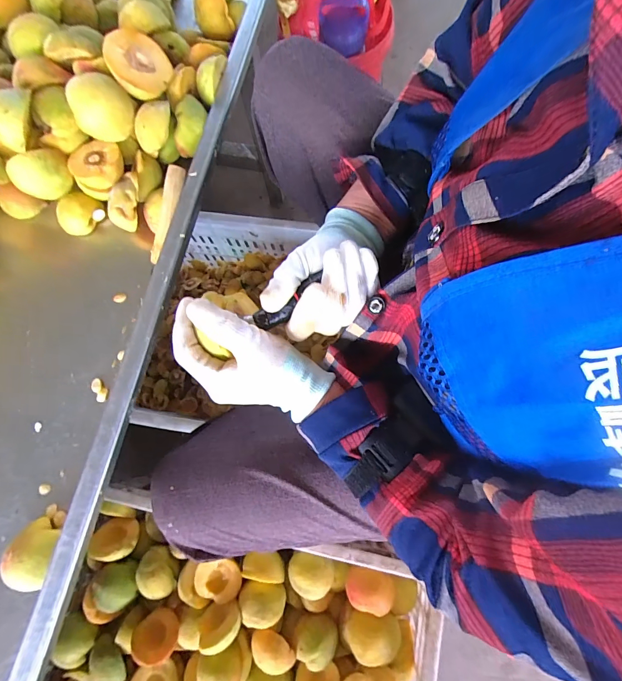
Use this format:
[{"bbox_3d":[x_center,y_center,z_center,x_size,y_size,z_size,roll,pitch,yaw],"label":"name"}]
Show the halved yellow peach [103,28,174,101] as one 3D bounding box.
[{"bbox_3d":[-0.201,-0.315,0.400,0.066,0.030,0.066,26,78,-27],"label":"halved yellow peach"}]

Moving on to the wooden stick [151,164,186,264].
[{"bbox_3d":[-0.169,-0.147,0.405,0.018,0.012,0.111,18,95,7],"label":"wooden stick"}]

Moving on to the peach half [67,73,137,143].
[{"bbox_3d":[-0.234,-0.263,0.389,0.060,0.050,0.054,-12,75,-1],"label":"peach half"}]

